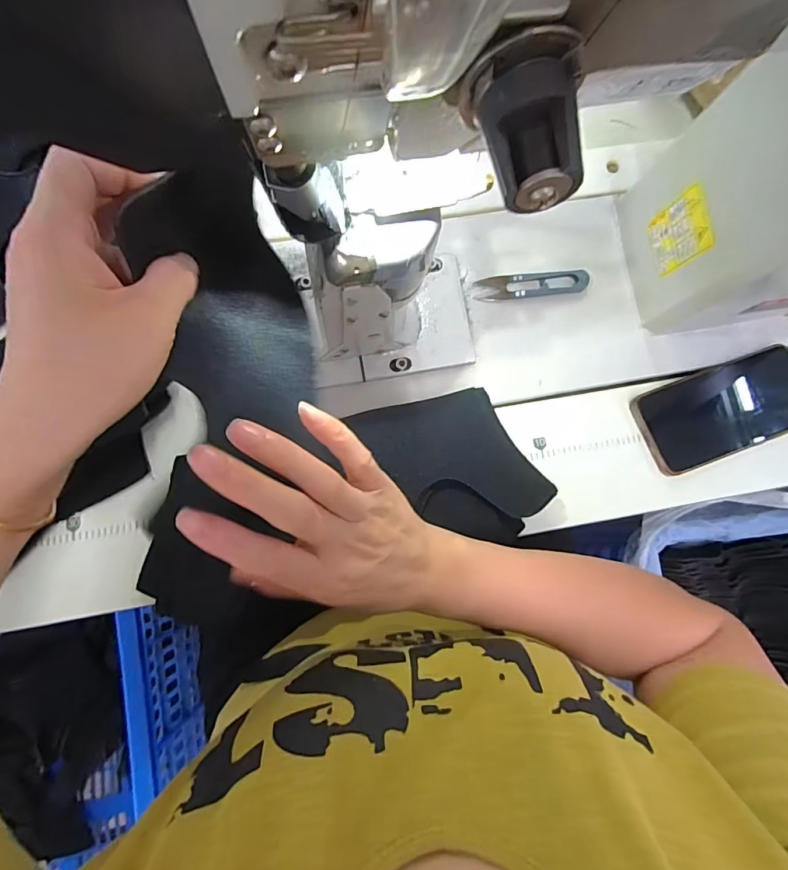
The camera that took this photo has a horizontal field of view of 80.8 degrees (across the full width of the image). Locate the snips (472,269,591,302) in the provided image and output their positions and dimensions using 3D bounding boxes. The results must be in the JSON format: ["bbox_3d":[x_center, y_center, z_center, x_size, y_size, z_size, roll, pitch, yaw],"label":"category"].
[{"bbox_3d":[0.124,-0.136,0.417,0.102,0.006,0.023,-6,78,-4],"label":"snips"}]

